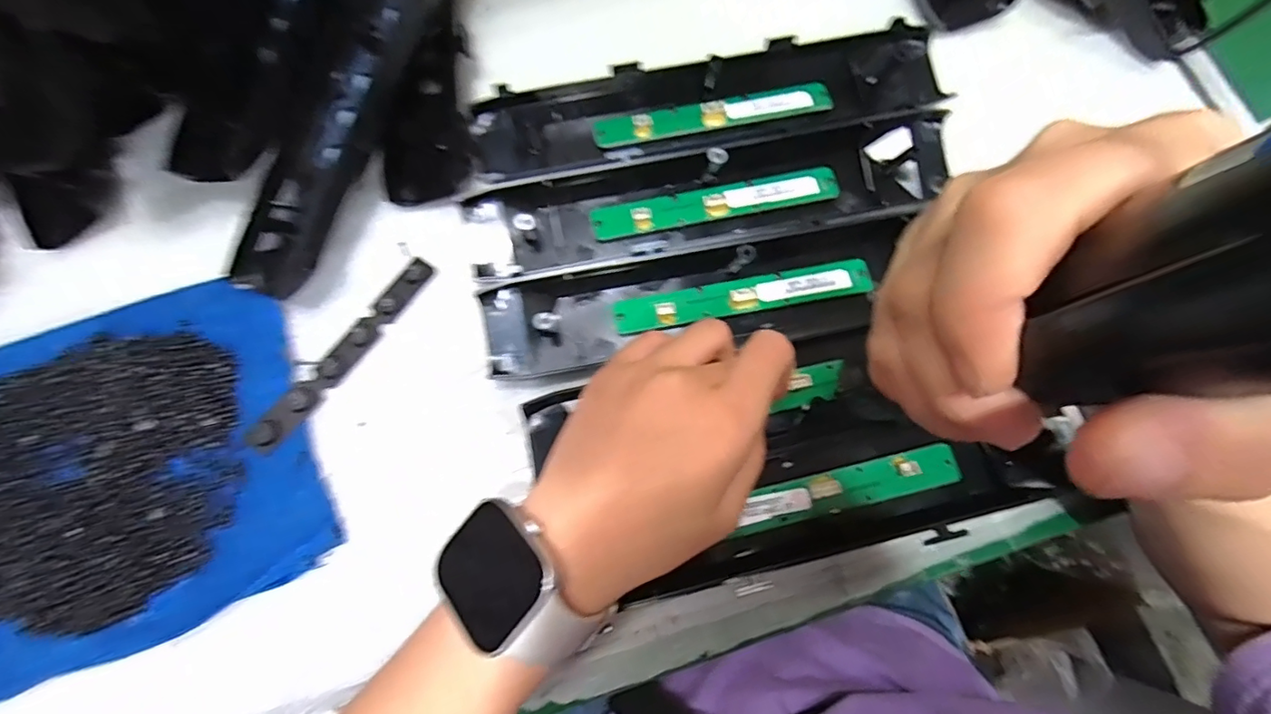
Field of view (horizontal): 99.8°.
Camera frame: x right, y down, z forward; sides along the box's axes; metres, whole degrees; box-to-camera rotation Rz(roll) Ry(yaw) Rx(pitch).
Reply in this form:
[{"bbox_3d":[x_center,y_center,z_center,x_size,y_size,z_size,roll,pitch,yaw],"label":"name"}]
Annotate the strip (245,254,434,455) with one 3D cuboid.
[{"bbox_3d":[-0.152,-0.003,0.282,0.015,0.006,0.124,35,78,8],"label":"strip"}]

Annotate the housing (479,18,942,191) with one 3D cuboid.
[{"bbox_3d":[0.045,-0.143,0.307,0.272,0.018,0.062,-13,76,-3],"label":"housing"}]

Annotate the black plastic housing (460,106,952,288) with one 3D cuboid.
[{"bbox_3d":[0.045,-0.089,0.294,0.270,0.018,0.057,-12,76,-3],"label":"black plastic housing"}]

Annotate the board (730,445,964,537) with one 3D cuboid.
[{"bbox_3d":[0.103,0.065,0.262,0.111,0.006,0.019,-13,76,-3],"label":"board"}]

